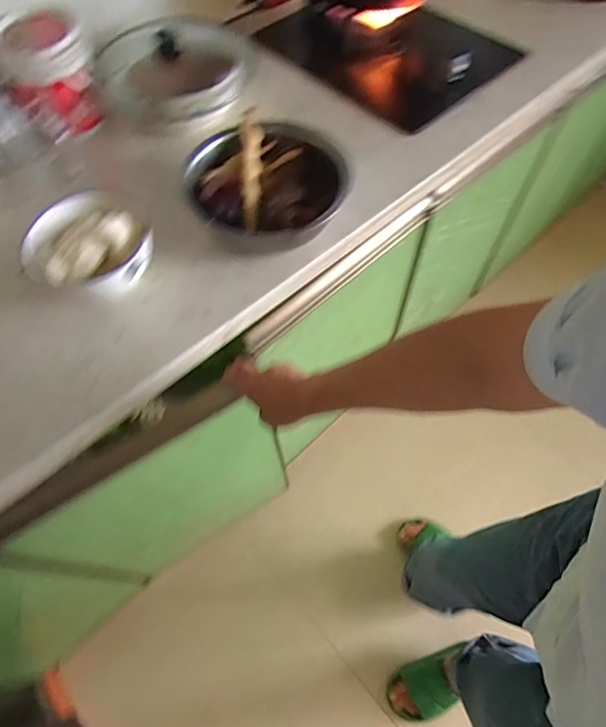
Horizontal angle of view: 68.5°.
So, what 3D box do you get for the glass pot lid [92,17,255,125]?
[{"bbox_3d":[-0.205,-0.468,0.707,0.233,0.079,0.217,-1,62,2],"label":"glass pot lid"}]

